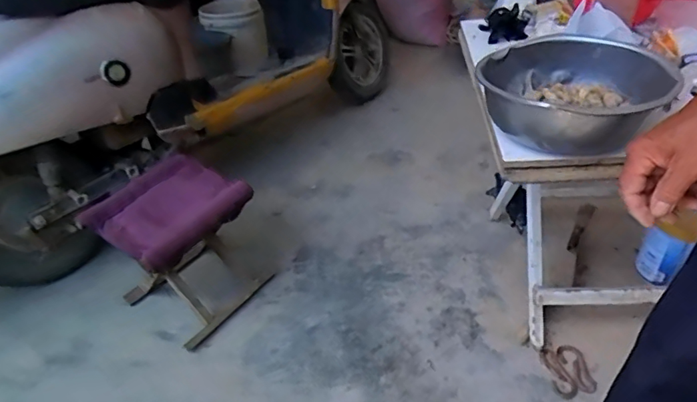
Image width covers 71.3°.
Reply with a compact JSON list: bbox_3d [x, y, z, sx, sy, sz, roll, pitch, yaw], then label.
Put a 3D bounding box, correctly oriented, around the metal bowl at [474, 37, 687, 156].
[{"bbox_3d":[0.303,-0.156,0.687,0.221,0.090,0.231,-4,36,3],"label":"metal bowl"}]

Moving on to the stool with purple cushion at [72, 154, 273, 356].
[{"bbox_3d":[-0.398,0.094,1.151,0.320,0.279,0.283,23,47,31],"label":"stool with purple cushion"}]

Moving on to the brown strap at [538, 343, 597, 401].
[{"bbox_3d":[0.433,0.335,0.963,0.081,0.006,0.108,-5,39,0],"label":"brown strap"}]

